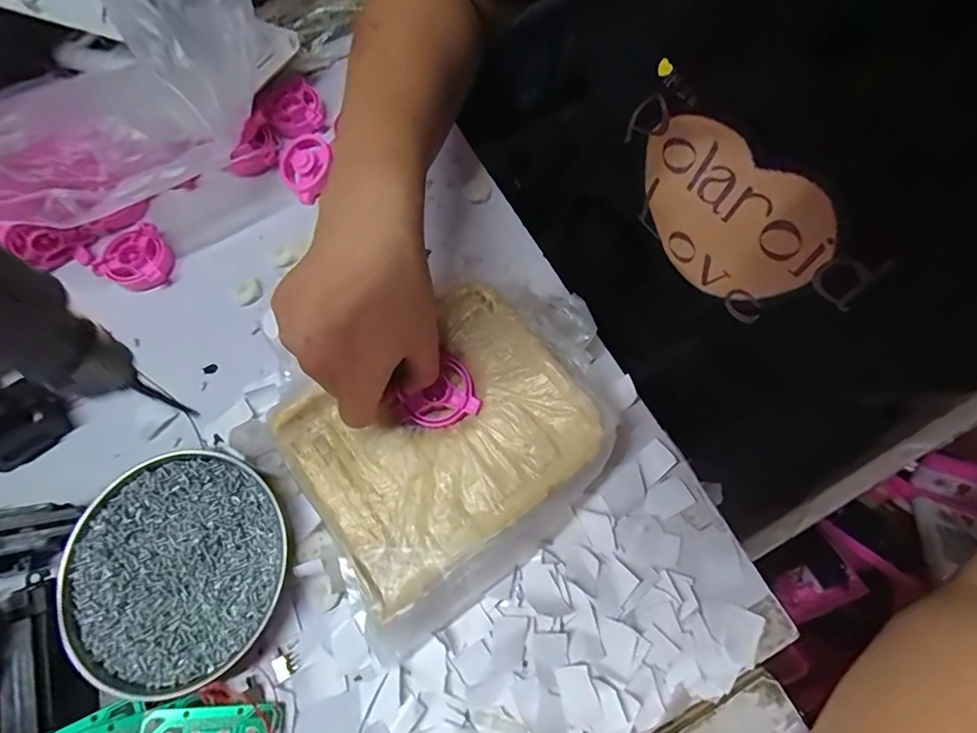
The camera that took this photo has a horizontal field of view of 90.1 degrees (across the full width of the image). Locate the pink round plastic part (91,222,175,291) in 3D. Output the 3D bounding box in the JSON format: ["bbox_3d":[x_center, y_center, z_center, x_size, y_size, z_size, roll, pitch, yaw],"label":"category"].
[{"bbox_3d":[-0.278,-0.082,0.384,0.054,0.017,0.047,-39,72,-12],"label":"pink round plastic part"}]

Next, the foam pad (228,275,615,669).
[{"bbox_3d":[-0.025,0.039,0.317,0.216,0.038,0.176,-36,72,-11],"label":"foam pad"}]

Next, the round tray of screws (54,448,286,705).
[{"bbox_3d":[-0.192,0.123,0.300,0.125,0.017,0.132,-1,69,2],"label":"round tray of screws"}]

